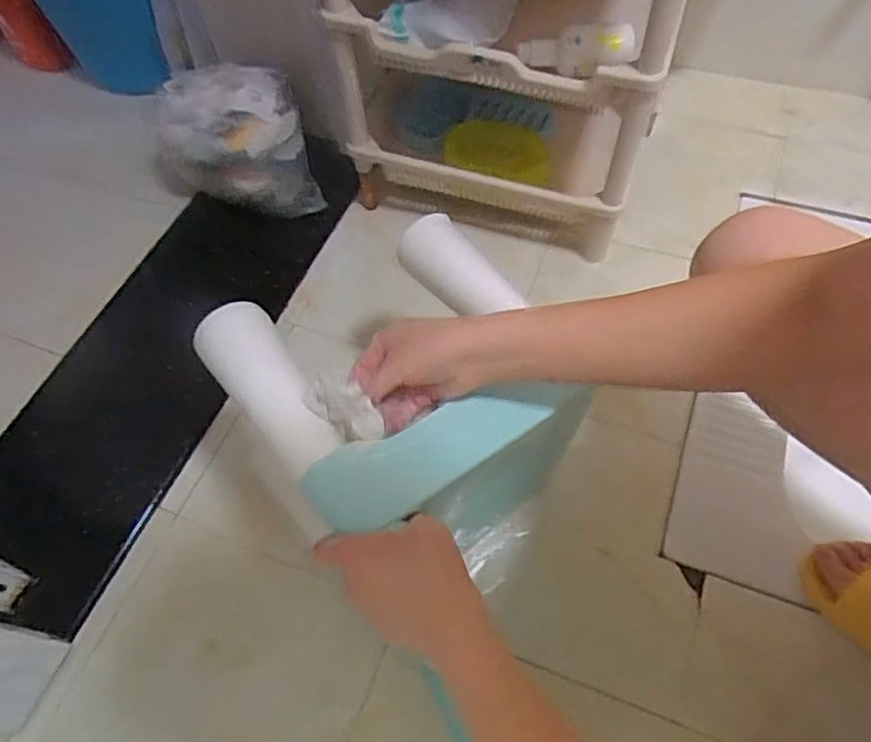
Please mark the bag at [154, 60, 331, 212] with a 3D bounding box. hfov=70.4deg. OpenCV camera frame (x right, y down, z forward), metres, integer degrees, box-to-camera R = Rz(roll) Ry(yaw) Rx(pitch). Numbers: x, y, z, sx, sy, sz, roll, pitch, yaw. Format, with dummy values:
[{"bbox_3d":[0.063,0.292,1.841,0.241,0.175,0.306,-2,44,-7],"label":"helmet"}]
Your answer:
[{"bbox_3d":[-0.301,-0.339,0.937,0.228,0.184,0.109,1,60,5],"label":"bag"}]

